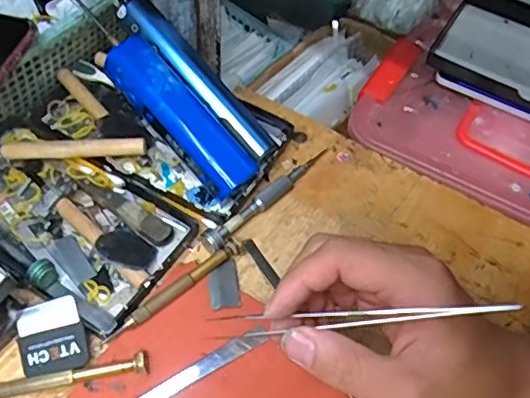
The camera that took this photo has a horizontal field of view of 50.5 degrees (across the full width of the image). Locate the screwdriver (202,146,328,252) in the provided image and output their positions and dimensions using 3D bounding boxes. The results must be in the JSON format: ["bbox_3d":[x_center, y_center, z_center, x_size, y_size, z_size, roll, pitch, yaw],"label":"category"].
[{"bbox_3d":[0.003,-0.006,0.411,0.017,0.012,0.126,37,60,20],"label":"screwdriver"}]

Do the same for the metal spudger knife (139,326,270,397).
[{"bbox_3d":[-0.054,0.108,0.324,0.126,0.005,0.011,-26,60,-21],"label":"metal spudger knife"}]

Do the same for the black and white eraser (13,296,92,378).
[{"bbox_3d":[-0.126,0.082,0.332,0.038,0.004,0.041,-20,73,-2],"label":"black and white eraser"}]

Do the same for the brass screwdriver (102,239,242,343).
[{"bbox_3d":[-0.056,0.058,0.357,0.102,0.008,0.009,-35,64,-25],"label":"brass screwdriver"}]

